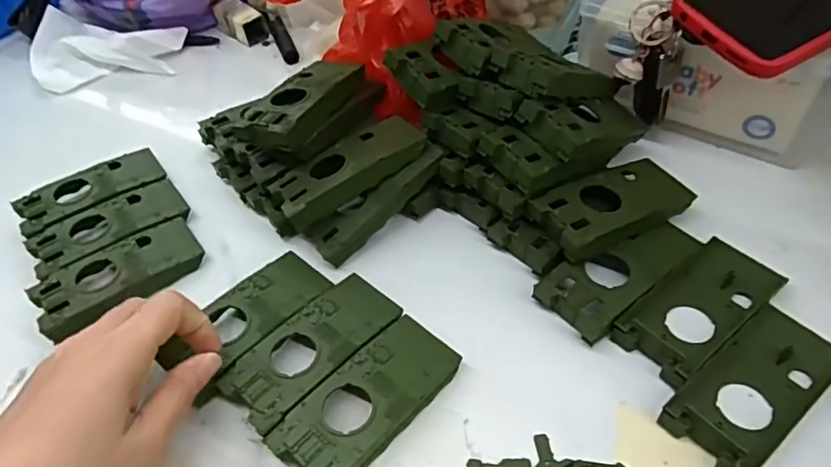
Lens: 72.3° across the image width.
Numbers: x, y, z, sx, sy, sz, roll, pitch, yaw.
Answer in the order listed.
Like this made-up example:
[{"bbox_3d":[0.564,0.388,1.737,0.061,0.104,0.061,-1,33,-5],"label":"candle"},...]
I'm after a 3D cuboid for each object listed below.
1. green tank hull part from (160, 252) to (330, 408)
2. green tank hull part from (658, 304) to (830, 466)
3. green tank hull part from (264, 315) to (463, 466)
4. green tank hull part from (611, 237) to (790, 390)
[{"bbox_3d":[-0.100,0.050,0.345,0.047,0.012,0.099,32,60,26],"label":"green tank hull part"},{"bbox_3d":[0.178,0.078,0.294,0.103,0.018,0.046,-33,53,-21],"label":"green tank hull part"},{"bbox_3d":[-0.024,0.089,0.305,0.048,0.016,0.102,31,59,29],"label":"green tank hull part"},{"bbox_3d":[0.165,0.040,0.328,0.104,0.015,0.047,-33,53,-21],"label":"green tank hull part"}]

